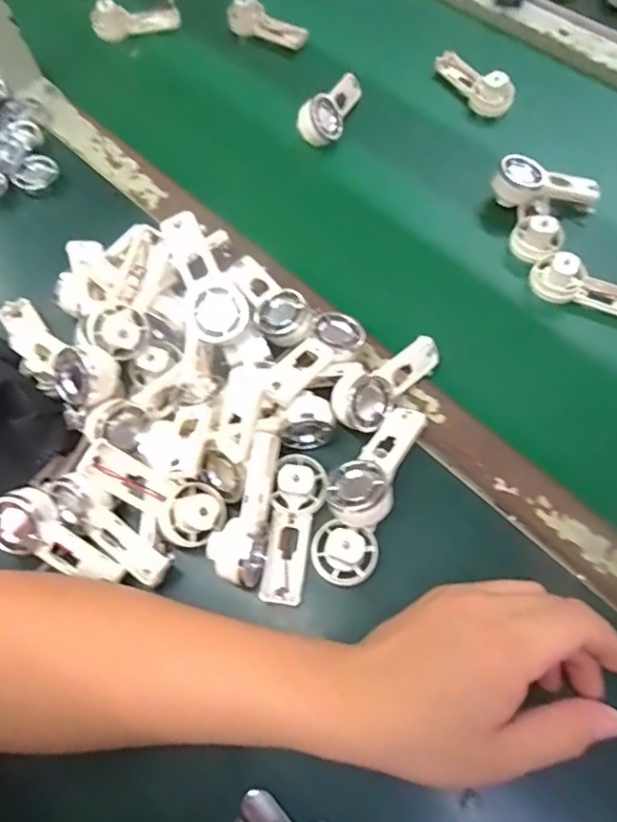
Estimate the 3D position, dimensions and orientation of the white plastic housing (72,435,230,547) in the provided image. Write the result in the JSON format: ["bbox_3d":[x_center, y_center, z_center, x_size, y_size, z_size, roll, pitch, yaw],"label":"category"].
[{"bbox_3d":[-0.096,0.052,0.334,0.090,0.027,0.037,32,69,-9],"label":"white plastic housing"}]

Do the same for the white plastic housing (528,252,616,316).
[{"bbox_3d":[0.226,-0.097,0.422,0.095,0.031,0.032,21,68,11],"label":"white plastic housing"}]

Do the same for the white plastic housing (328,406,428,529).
[{"bbox_3d":[0.046,0.031,0.345,0.039,0.022,0.093,28,70,14],"label":"white plastic housing"}]

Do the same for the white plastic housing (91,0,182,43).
[{"bbox_3d":[-0.192,-0.439,0.592,0.094,0.031,0.031,-15,66,-4],"label":"white plastic housing"}]

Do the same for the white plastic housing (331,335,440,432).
[{"bbox_3d":[0.055,-0.025,0.378,0.039,0.031,0.092,38,72,17],"label":"white plastic housing"}]

